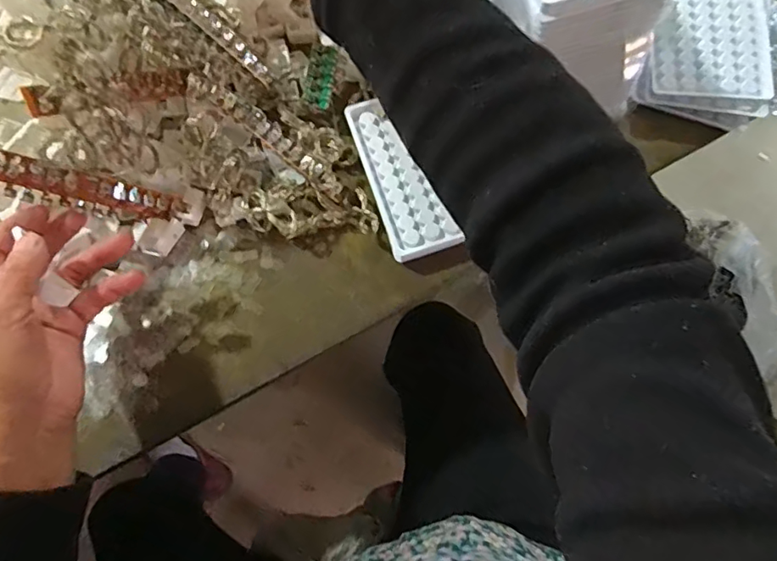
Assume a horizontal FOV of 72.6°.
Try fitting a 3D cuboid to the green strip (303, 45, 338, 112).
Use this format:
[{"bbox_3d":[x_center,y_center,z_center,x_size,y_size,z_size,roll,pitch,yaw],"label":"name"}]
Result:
[{"bbox_3d":[-0.052,-0.159,0.411,0.021,0.004,0.049,14,85,-7],"label":"green strip"}]

